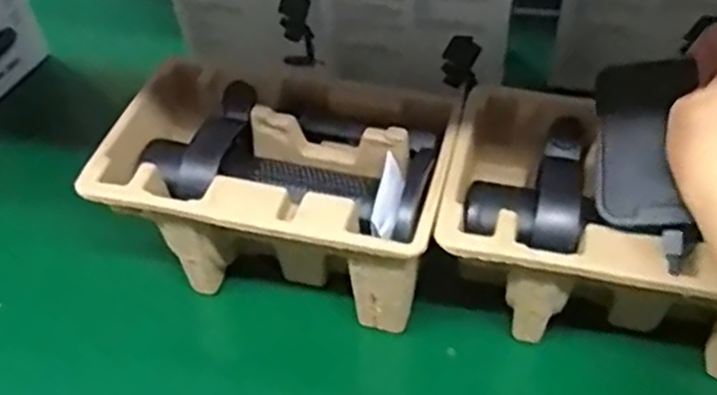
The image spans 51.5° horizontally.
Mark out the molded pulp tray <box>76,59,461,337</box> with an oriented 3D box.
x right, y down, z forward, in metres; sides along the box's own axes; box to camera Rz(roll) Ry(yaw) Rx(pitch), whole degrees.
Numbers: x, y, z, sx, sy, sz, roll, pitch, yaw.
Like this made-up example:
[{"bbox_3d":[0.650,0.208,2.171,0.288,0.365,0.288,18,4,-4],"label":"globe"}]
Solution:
[{"bbox_3d":[-0.051,-0.002,0.520,0.220,0.102,0.138,9,48,11],"label":"molded pulp tray"}]

